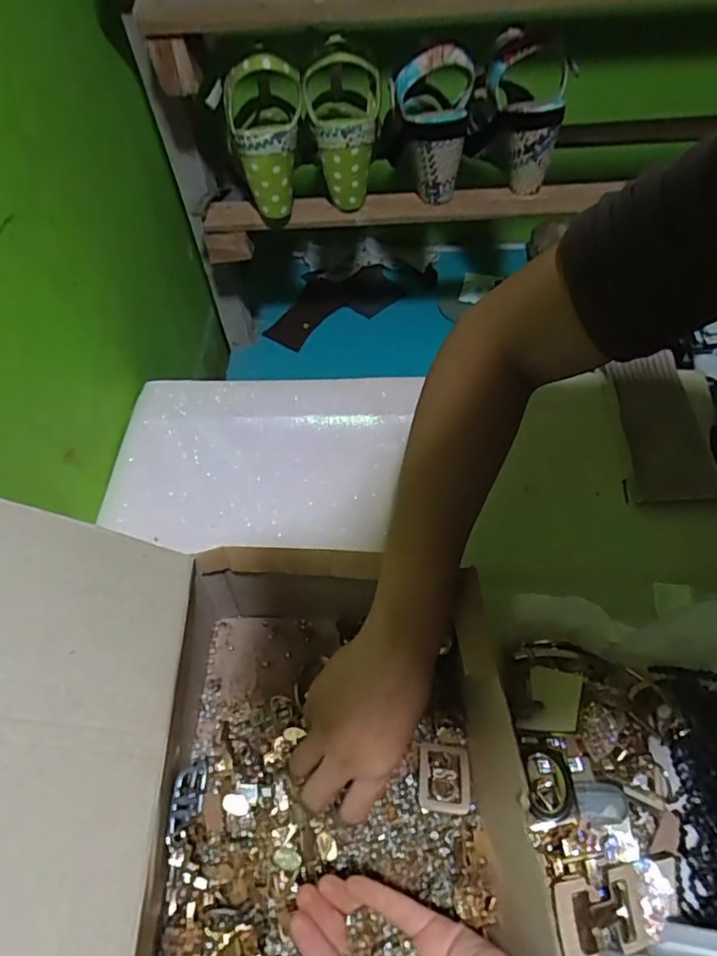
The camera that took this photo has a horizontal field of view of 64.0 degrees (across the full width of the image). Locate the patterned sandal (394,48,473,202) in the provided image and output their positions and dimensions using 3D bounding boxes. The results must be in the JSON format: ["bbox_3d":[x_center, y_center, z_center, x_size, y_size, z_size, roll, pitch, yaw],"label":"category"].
[{"bbox_3d":[0.075,-0.361,0.594,0.072,0.138,0.051,3,54,6],"label":"patterned sandal"}]

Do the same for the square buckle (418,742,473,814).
[{"bbox_3d":[0.061,0.211,0.405,0.036,0.012,0.045,0,54,4],"label":"square buckle"}]

